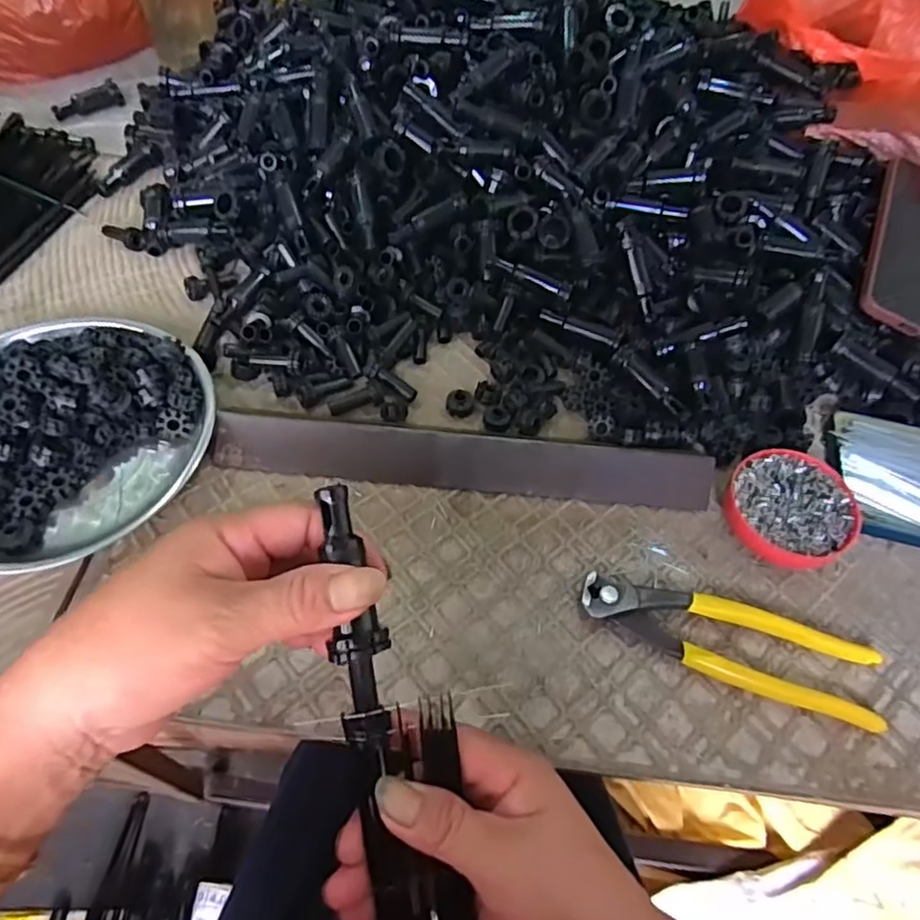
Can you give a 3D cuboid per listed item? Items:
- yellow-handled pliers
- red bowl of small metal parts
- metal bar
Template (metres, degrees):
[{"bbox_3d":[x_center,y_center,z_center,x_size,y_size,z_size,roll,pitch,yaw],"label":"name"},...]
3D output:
[{"bbox_3d":[0.151,0.099,0.353,0.165,0.016,0.051,17,56,7],"label":"yellow-handled pliers"},{"bbox_3d":[0.208,0.032,0.398,0.078,0.023,0.076,2,56,-3],"label":"red bowl of small metal parts"},{"bbox_3d":[0.003,-0.002,0.401,0.316,0.026,0.030,5,56,-2],"label":"metal bar"}]

